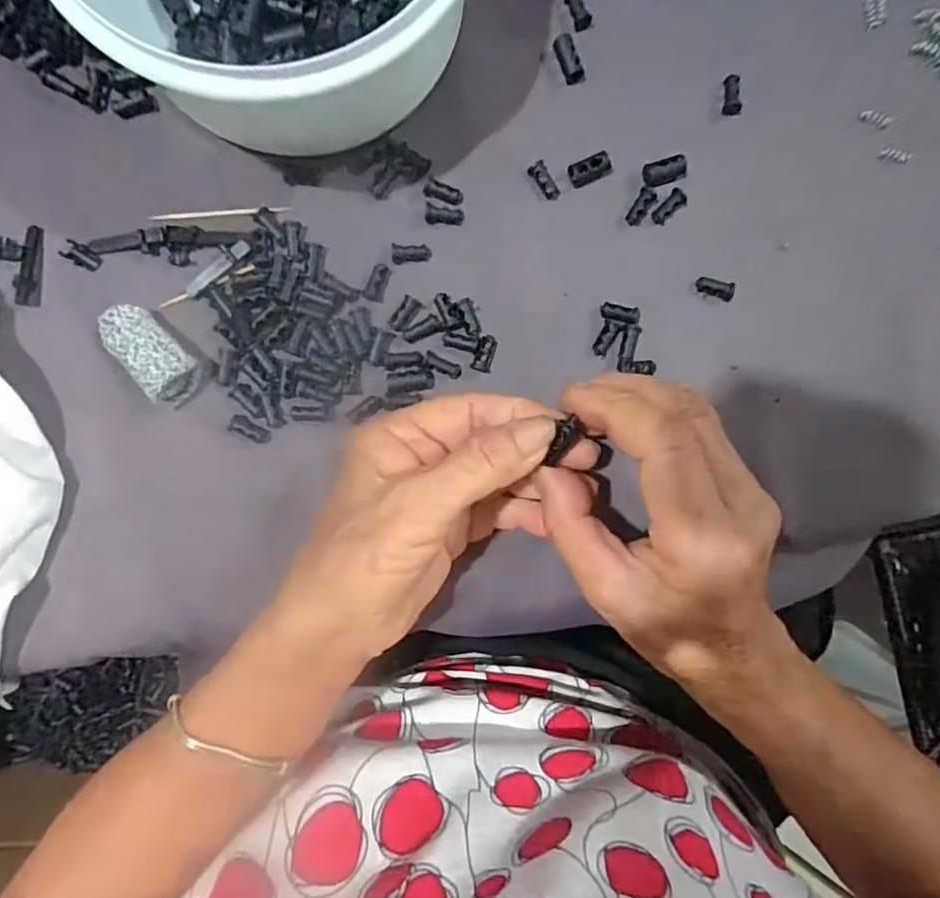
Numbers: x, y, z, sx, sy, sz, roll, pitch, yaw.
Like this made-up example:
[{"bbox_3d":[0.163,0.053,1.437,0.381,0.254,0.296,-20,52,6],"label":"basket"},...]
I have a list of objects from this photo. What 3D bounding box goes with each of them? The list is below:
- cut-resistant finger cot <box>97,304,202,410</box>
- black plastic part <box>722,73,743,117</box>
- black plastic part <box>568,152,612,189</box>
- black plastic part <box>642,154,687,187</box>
[{"bbox_3d":[-0.140,-0.042,0.258,0.024,0.017,0.046,-44,91,-2],"label":"cut-resistant finger cot"},{"bbox_3d":[0.121,-0.164,0.273,0.008,0.005,0.017,-4,92,-2],"label":"black plastic part"},{"bbox_3d":[0.055,-0.128,0.270,0.019,0.007,0.009,-20,90,-3],"label":"black plastic part"},{"bbox_3d":[0.089,-0.128,0.272,0.022,0.004,0.011,-19,90,-3],"label":"black plastic part"}]

